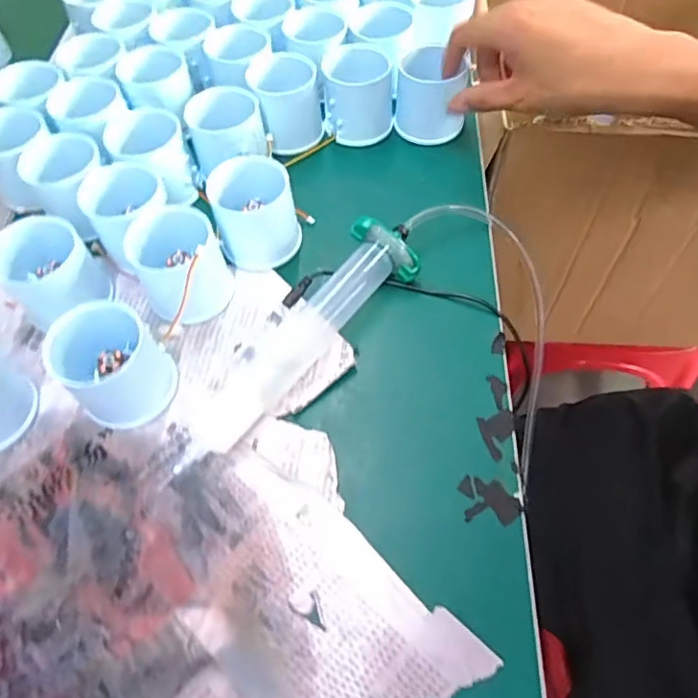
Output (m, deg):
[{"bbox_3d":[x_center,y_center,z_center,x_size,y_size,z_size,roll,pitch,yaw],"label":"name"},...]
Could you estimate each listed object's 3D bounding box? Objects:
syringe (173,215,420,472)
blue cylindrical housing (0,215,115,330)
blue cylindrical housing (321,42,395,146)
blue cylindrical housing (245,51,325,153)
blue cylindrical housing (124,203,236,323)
[{"bbox_3d":[-0.028,-0.010,0.322,0.040,0.031,0.185,36,67,23],"label":"syringe"},{"bbox_3d":[-0.181,-0.045,0.338,0.052,0.049,0.052,-2,58,4],"label":"blue cylindrical housing"},{"bbox_3d":[0.007,-0.197,0.422,0.050,0.052,0.054,-8,58,-4],"label":"blue cylindrical housing"},{"bbox_3d":[-0.048,-0.188,0.420,0.050,0.051,0.057,-14,58,-8],"label":"blue cylindrical housing"},{"bbox_3d":[-0.104,-0.052,0.339,0.054,0.048,0.057,-2,58,4],"label":"blue cylindrical housing"}]

